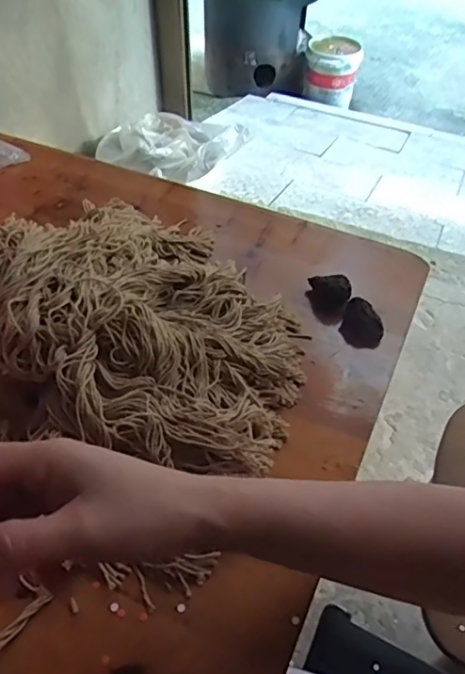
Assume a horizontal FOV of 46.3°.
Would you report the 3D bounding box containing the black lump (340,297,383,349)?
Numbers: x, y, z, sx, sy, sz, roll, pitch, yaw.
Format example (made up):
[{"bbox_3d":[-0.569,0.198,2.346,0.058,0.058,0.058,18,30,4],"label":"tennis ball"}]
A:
[{"bbox_3d":[0.123,-0.013,0.514,0.039,0.024,0.039,18,52,12],"label":"black lump"}]

